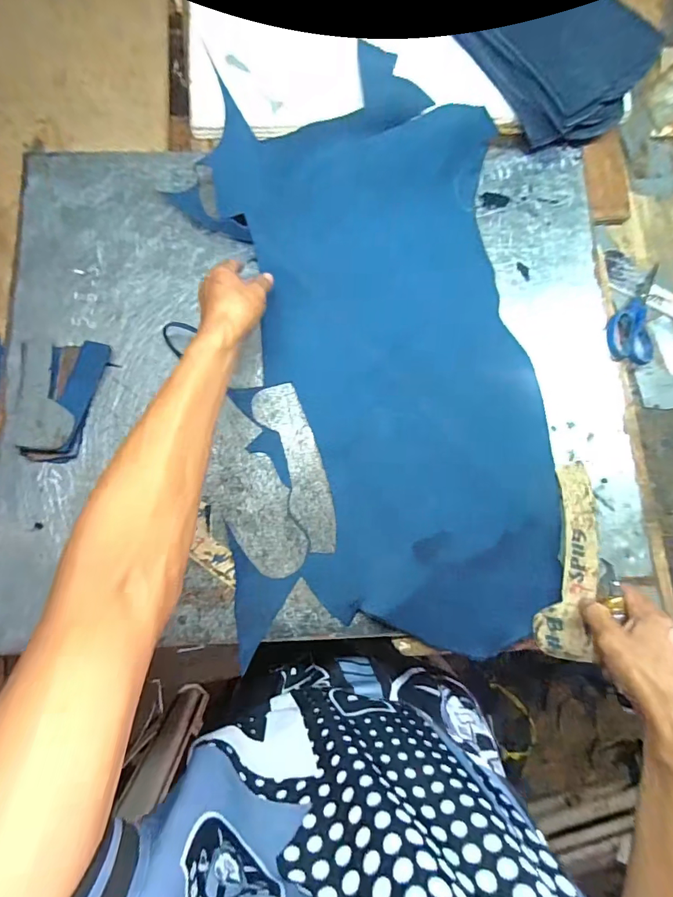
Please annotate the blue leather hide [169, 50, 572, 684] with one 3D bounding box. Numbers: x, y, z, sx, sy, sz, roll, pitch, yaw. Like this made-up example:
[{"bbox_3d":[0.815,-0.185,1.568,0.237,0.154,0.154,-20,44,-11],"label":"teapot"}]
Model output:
[{"bbox_3d":[0.049,-0.096,0.513,0.372,0.039,0.650,-10,82,-3],"label":"blue leather hide"}]

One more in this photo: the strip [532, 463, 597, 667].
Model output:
[{"bbox_3d":[0.253,0.118,0.465,0.055,0.007,0.203,-2,69,39],"label":"strip"}]

